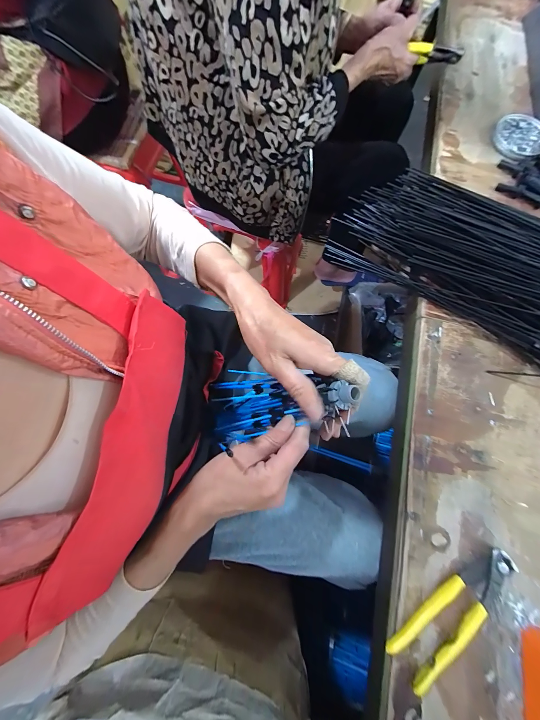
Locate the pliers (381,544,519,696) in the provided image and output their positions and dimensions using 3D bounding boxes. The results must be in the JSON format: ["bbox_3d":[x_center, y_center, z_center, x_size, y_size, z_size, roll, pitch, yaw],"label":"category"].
[{"bbox_3d":[0.200,0.264,0.281,0.166,0.016,0.042,-36,80,-9],"label":"pliers"}]

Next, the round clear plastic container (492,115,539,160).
[{"bbox_3d":[0.435,-0.388,0.459,0.092,0.012,0.087,0,77,-1],"label":"round clear plastic container"}]

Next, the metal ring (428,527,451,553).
[{"bbox_3d":[0.198,0.209,0.309,0.026,0.004,0.025,0,77,-1],"label":"metal ring"}]

